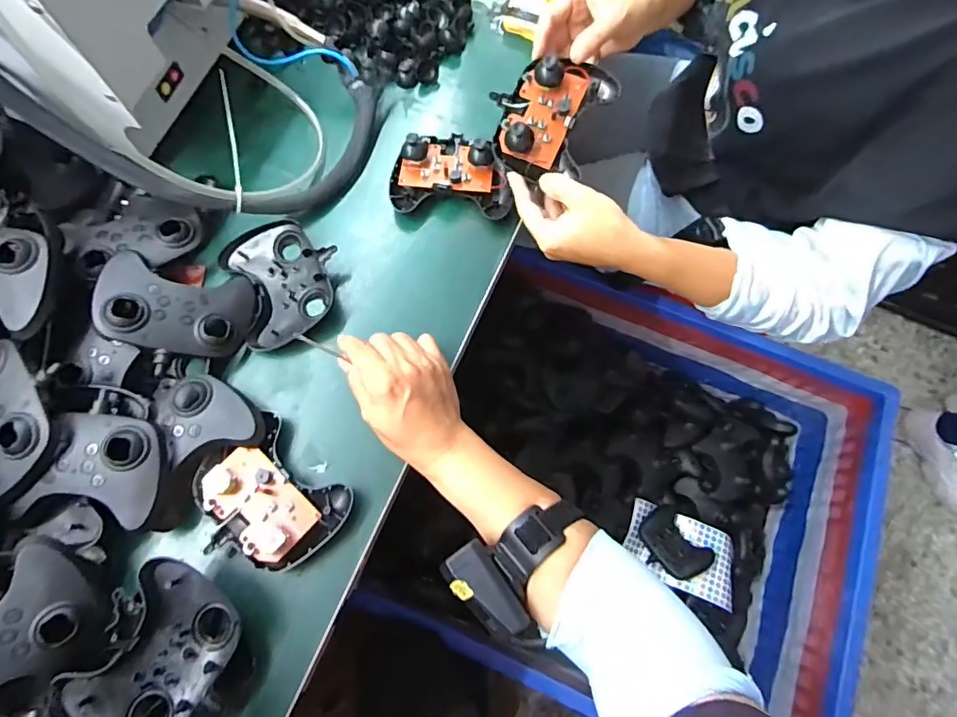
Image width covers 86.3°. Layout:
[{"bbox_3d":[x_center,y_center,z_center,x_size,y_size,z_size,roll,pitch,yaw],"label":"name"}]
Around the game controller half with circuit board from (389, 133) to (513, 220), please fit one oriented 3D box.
[{"bbox_3d":[-0.027,-0.191,0.517,0.120,0.042,0.092,4,71,0],"label":"game controller half with circuit board"}]

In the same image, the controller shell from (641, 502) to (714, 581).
[{"bbox_3d":[0.343,0.323,0.884,0.097,0.060,0.119,-35,76,-12],"label":"controller shell"}]

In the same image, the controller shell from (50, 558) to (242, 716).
[{"bbox_3d":[-0.230,0.220,0.371,0.093,0.041,0.128,32,74,9],"label":"controller shell"}]

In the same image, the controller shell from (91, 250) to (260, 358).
[{"bbox_3d":[-0.258,-0.045,0.443,0.118,0.019,0.083,10,65,-29],"label":"controller shell"}]

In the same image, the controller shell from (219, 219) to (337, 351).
[{"bbox_3d":[-0.184,-0.075,0.483,0.097,0.023,0.127,-24,74,-9],"label":"controller shell"}]

